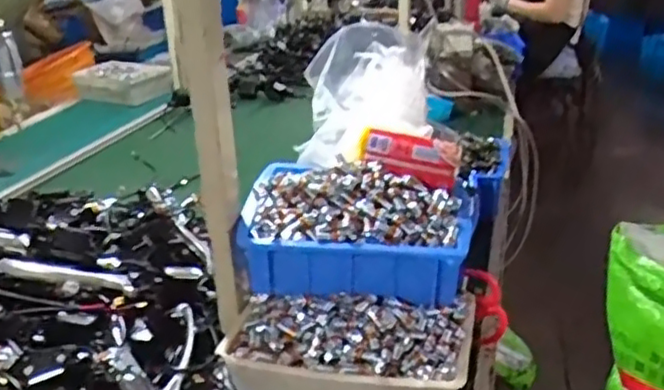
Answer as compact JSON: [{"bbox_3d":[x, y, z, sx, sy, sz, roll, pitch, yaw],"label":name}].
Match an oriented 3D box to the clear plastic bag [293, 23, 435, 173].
[{"bbox_3d":[0.043,-0.134,0.885,0.157,0.137,0.211,0,22,6],"label":"clear plastic bag"}]

